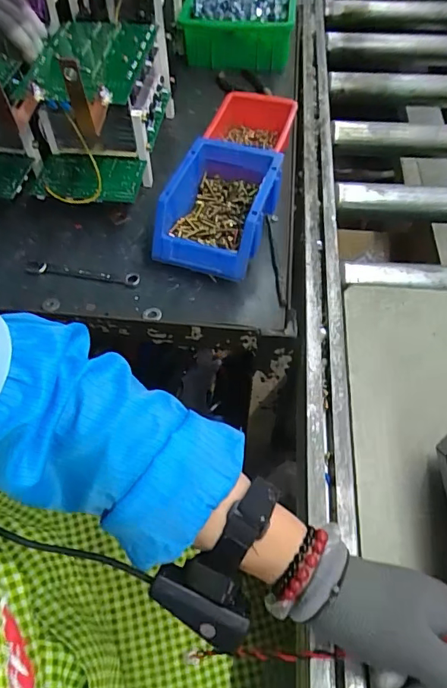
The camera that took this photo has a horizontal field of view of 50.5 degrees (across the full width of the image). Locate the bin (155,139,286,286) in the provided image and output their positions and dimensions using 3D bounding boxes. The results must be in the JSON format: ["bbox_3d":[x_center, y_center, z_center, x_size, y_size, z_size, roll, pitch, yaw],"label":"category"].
[{"bbox_3d":[-0.002,-0.150,0.534,0.106,0.078,0.149,16,57,12],"label":"bin"}]

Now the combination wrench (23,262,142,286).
[{"bbox_3d":[-0.157,-0.079,0.534,0.130,0.011,0.014,8,56,6],"label":"combination wrench"}]

